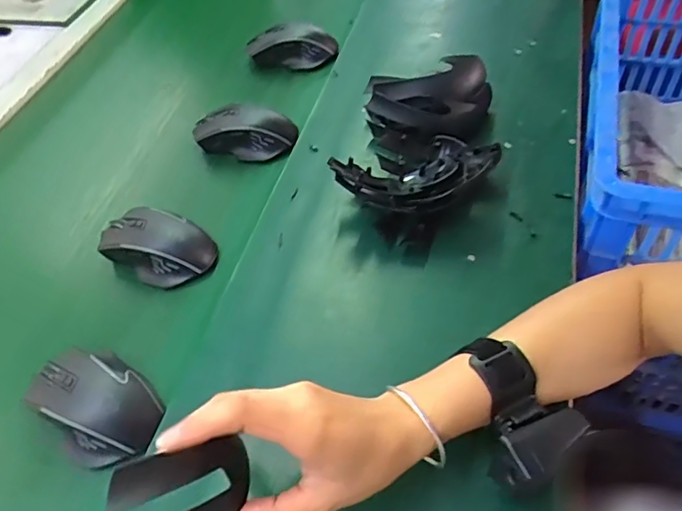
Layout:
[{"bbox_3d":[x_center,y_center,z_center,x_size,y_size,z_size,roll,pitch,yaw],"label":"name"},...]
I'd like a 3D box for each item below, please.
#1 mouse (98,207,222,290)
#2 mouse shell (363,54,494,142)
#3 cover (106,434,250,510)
[{"bbox_3d":[-0.179,-0.011,0.525,0.108,0.039,0.068,20,57,21],"label":"mouse"},{"bbox_3d":[0.099,-0.157,0.566,0.130,0.085,0.059,-13,52,-3],"label":"mouse shell"},{"bbox_3d":[-0.082,0.125,0.287,0.019,0.053,0.079,-10,1,40],"label":"cover"}]

